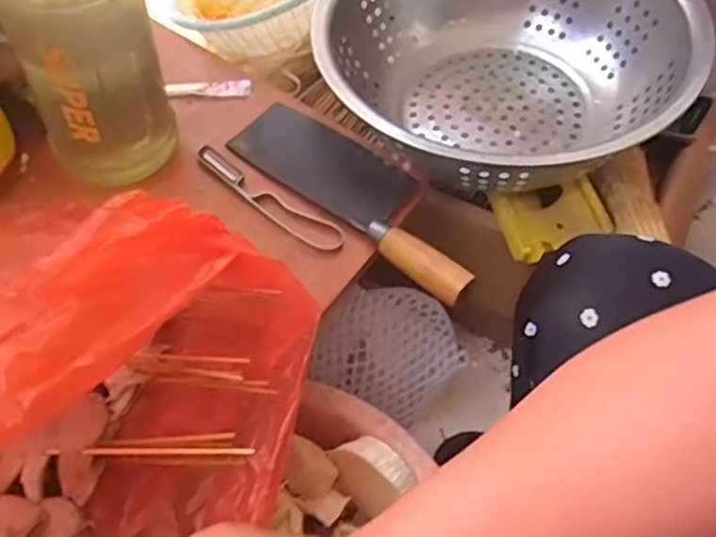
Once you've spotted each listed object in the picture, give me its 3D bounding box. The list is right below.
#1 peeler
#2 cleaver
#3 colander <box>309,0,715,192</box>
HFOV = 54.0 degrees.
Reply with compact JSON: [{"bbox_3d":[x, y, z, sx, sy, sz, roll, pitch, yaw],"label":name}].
[{"bbox_3d":[-0.083,-0.065,0.630,0.166,0.007,0.029,32,60,18],"label":"peeler"},{"bbox_3d":[0.004,-0.073,0.636,0.267,0.035,0.089,36,61,20],"label":"cleaver"},{"bbox_3d":[0.139,-0.207,0.711,0.347,0.141,0.358,27,58,15],"label":"colander"}]

